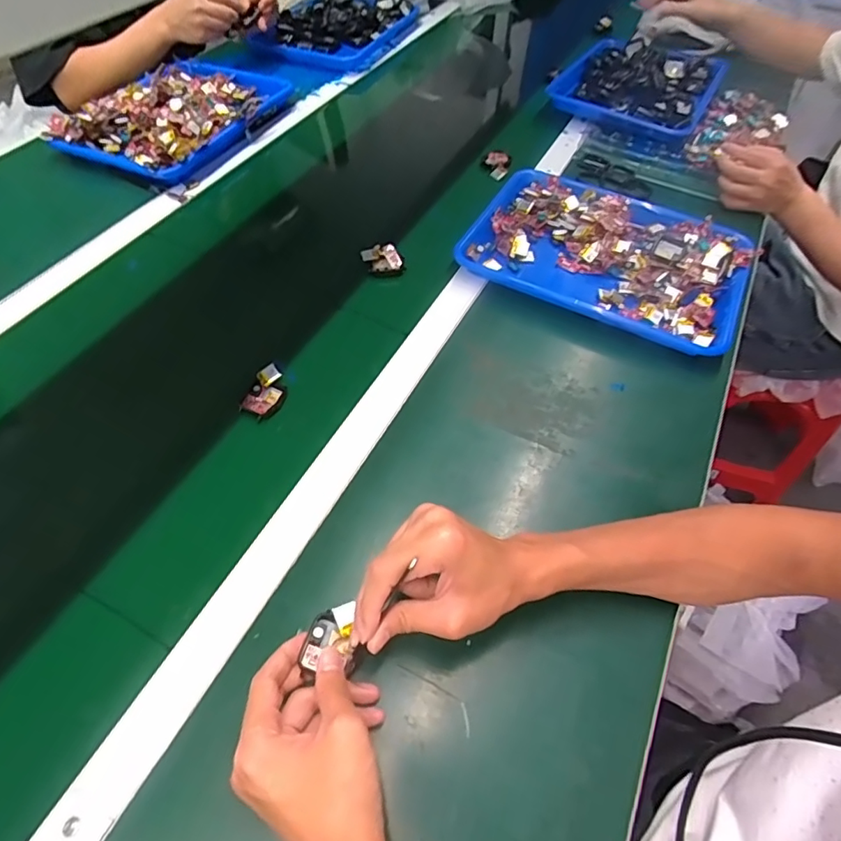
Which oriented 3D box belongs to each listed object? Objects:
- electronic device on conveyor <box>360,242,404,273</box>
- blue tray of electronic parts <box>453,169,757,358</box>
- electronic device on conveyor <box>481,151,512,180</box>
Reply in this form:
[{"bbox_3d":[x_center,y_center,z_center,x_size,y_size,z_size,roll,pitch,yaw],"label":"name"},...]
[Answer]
[{"bbox_3d":[-0.048,-0.207,0.667,0.049,0.026,0.036,-4,55,-7],"label":"electronic device on conveyor"},{"bbox_3d":[0.238,-0.214,0.681,0.329,0.038,0.242,25,57,13],"label":"blue tray of electronic parts"},{"bbox_3d":[0.114,-0.390,0.811,0.043,0.025,0.048,13,55,5],"label":"electronic device on conveyor"}]

